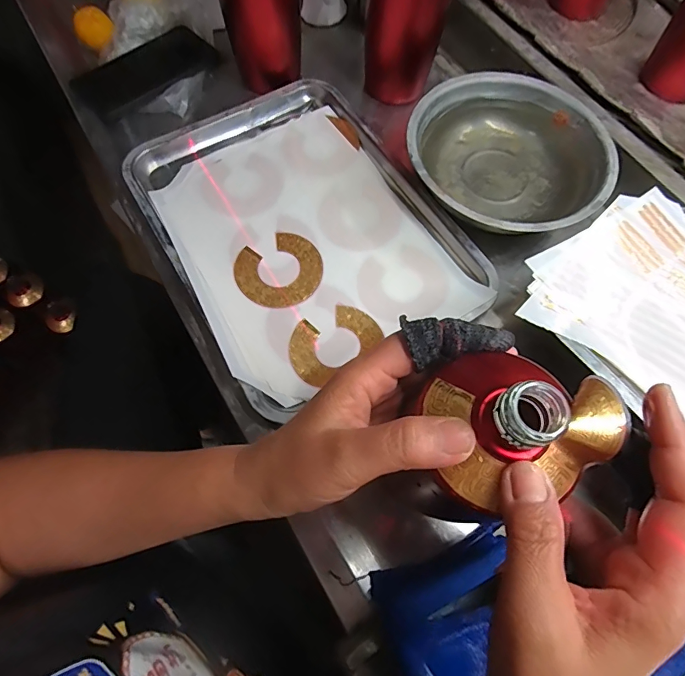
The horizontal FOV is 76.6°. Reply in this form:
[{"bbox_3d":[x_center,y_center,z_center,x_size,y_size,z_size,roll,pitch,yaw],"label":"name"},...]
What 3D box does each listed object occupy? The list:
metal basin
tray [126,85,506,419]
[{"bbox_3d":[0.169,-0.188,0.443,0.194,0.045,0.192,0,69,1],"label":"metal basin"},{"bbox_3d":[-0.044,-0.122,0.431,0.253,0.024,0.332,-31,71,-10],"label":"tray"}]

